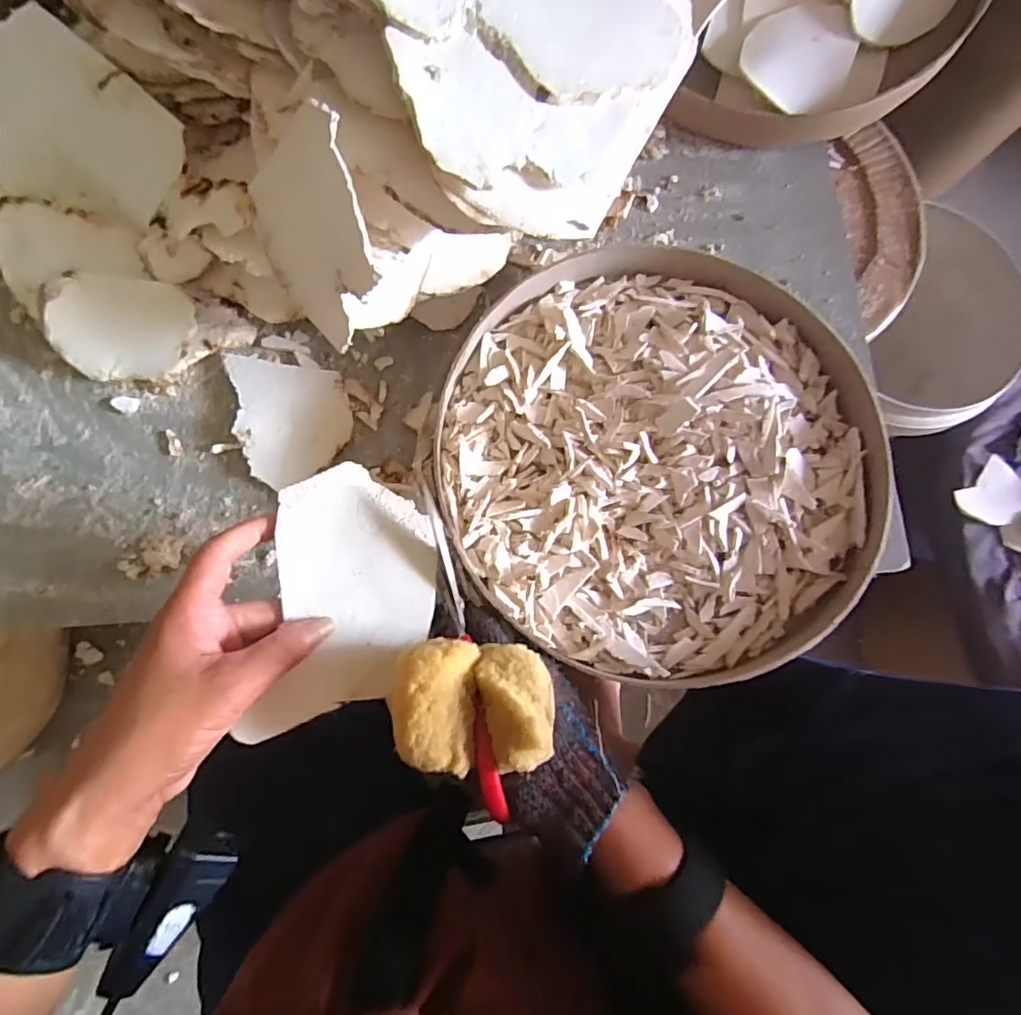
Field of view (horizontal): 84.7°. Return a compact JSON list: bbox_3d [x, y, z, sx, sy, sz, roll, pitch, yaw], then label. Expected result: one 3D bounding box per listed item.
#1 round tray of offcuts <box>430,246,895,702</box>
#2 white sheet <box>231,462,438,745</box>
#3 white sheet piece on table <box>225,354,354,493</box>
[{"bbox_3d":[0.104,-0.038,0.400,0.299,0.053,0.299,0,81,-3],"label":"round tray of offcuts"},{"bbox_3d":[-0.087,0.049,0.307,0.086,0.021,0.139,3,81,-2],"label":"white sheet"},{"bbox_3d":[-0.157,-0.068,0.405,0.078,0.006,0.098,-12,81,-6],"label":"white sheet piece on table"}]

